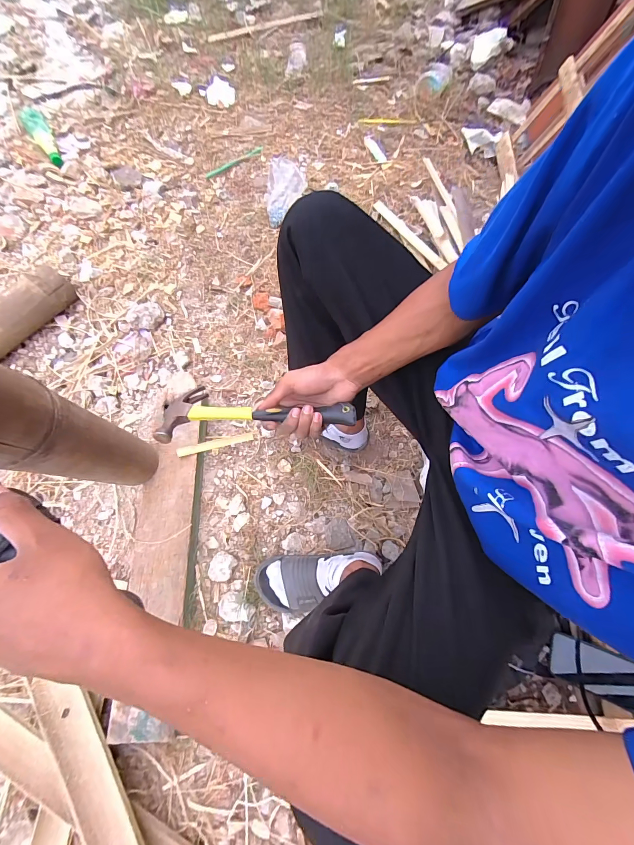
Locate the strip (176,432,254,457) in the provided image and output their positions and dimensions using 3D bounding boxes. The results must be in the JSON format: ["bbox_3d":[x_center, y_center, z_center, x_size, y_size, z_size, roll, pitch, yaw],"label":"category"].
[{"bbox_3d":[-0.226,0.048,0.756,0.166,0.010,0.020,-13,72,-24],"label":"strip"}]

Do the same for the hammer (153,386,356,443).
[{"bbox_3d":[-0.085,-0.025,0.471,0.269,0.030,0.097,-5,49,5],"label":"hammer"}]

